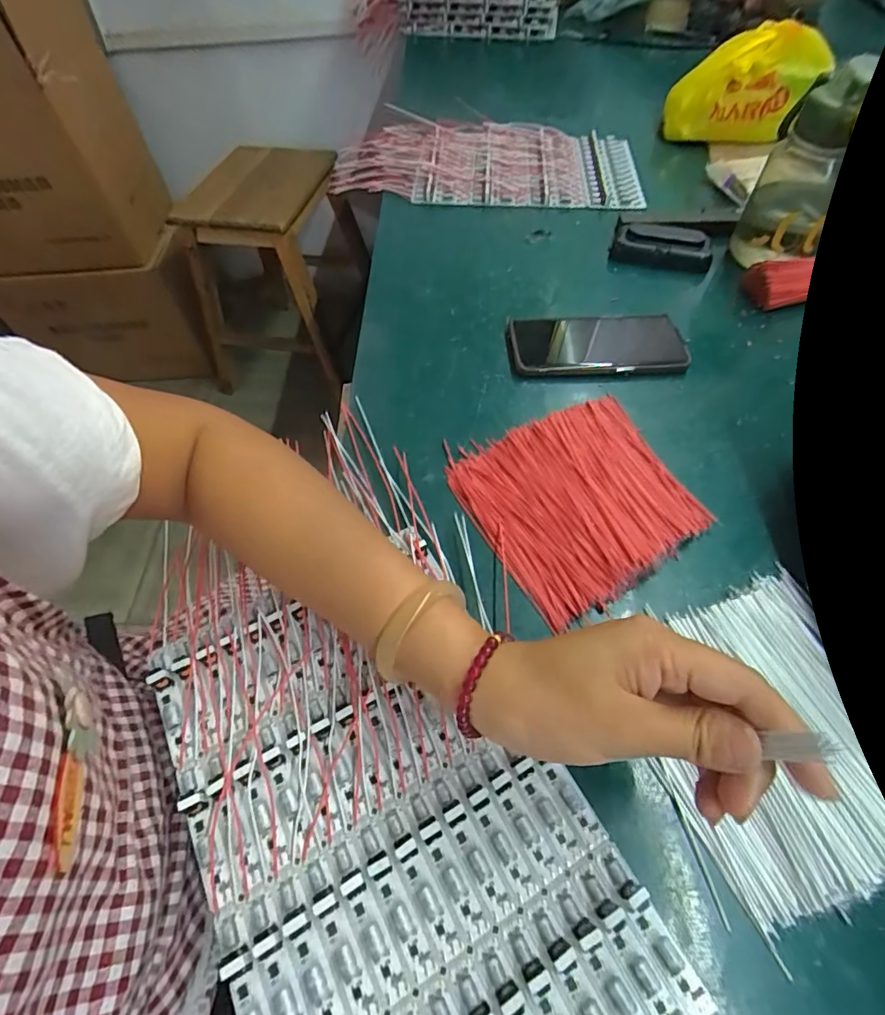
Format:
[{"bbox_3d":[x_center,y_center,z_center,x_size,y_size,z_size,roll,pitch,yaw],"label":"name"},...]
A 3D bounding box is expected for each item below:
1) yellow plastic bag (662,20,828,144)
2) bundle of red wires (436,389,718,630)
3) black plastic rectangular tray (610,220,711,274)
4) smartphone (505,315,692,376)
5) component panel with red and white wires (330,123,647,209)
[{"bbox_3d":[0.390,-0.547,0.648,0.169,0.112,0.071,21,63,15],"label":"yellow plastic bag"},{"bbox_3d":[0.104,-0.009,0.376,0.157,0.018,0.154,-23,61,-14],"label":"bundle of red wires"},{"bbox_3d":[0.243,-0.286,0.552,0.104,0.027,0.051,18,60,11],"label":"black plastic rectangular tray"},{"bbox_3d":[0.145,-0.160,0.481,0.159,0.013,0.078,-2,58,-1],"label":"smartphone"},{"bbox_3d":[0.054,-0.463,0.677,0.403,0.034,0.177,-1,58,0],"label":"component panel with red and white wires"}]

